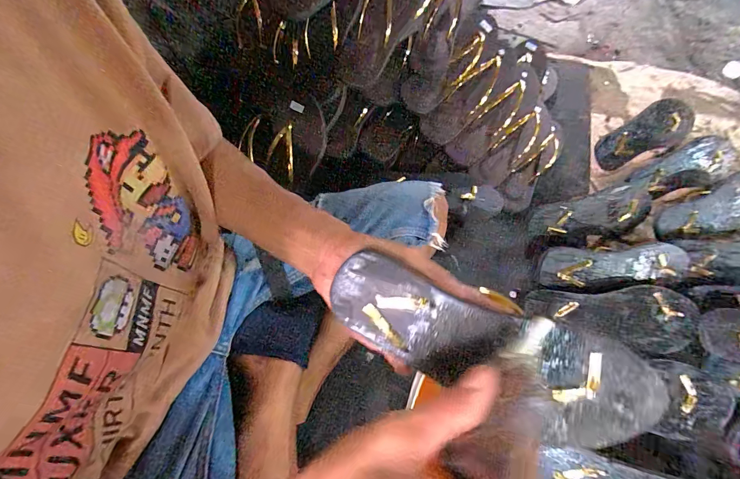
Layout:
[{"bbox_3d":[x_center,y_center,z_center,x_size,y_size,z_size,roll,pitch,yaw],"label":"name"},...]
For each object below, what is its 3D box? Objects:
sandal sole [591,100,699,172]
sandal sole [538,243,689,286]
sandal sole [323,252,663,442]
[{"bbox_3d":[0.592,-0.225,0.775,0.244,0.032,0.095,-29,89,-7],"label":"sandal sole"},{"bbox_3d":[0.415,0.041,0.607,0.259,0.029,0.067,-2,61,0],"label":"sandal sole"},{"bbox_3d":[0.085,0.079,0.266,0.238,0.084,0.014,26,19,8],"label":"sandal sole"}]

